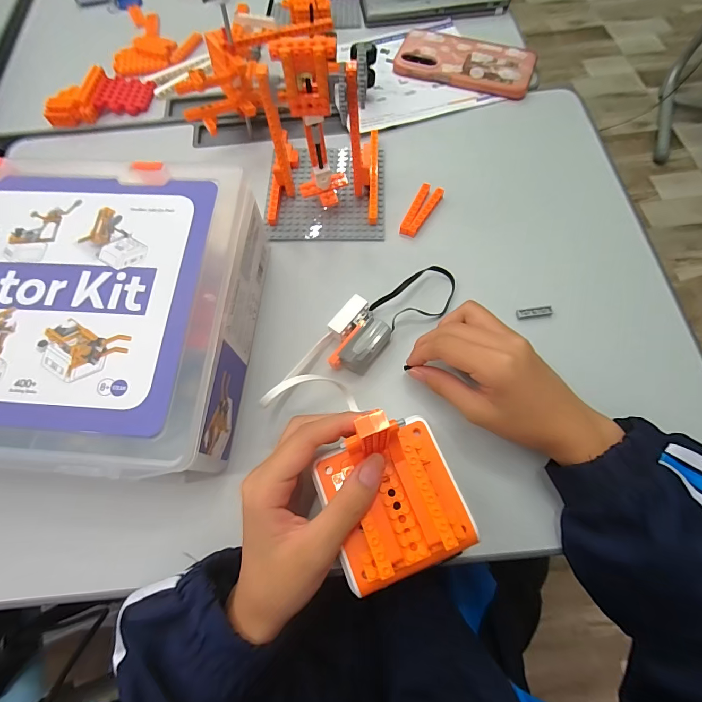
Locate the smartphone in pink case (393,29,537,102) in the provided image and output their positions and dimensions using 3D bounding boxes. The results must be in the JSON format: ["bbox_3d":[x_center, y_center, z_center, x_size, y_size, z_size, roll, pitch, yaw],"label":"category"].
[{"bbox_3d":[0.146,-0.368,0.475,0.167,0.016,0.089,21,69,9],"label":"smartphone in pink case"}]

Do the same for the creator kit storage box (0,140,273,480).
[{"bbox_3d":[-0.228,-0.032,0.290,0.284,0.073,0.235,6,68,3],"label":"creator kit storage box"}]

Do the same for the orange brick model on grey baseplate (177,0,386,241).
[{"bbox_3d":[-0.025,-0.204,0.335,0.119,0.145,0.129,0,68,0],"label":"orange brick model on grey baseplate"}]

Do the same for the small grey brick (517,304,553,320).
[{"bbox_3d":[0.170,-0.036,0.345,0.033,0.004,0.010,-9,68,-3],"label":"small grey brick"}]

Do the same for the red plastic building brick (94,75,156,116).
[{"bbox_3d":[-0.279,-0.317,0.460,0.058,0.008,0.055,6,72,-12],"label":"red plastic building brick"}]

